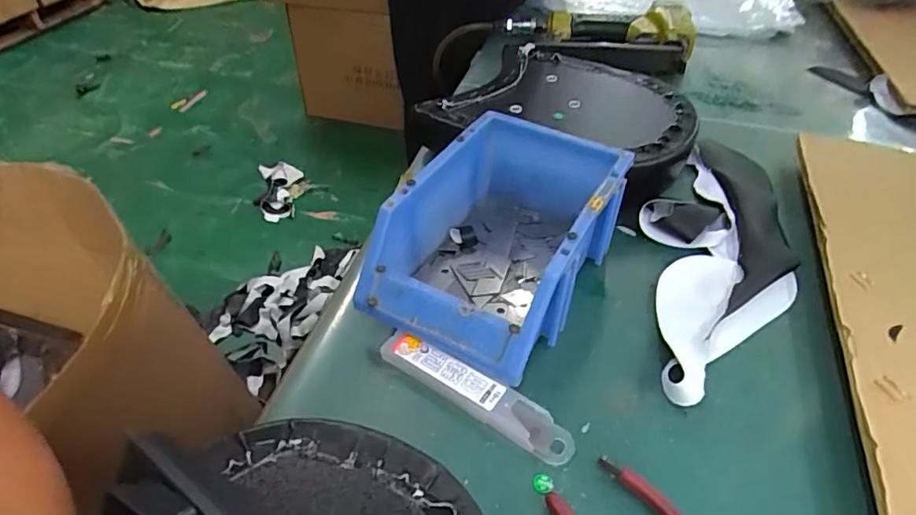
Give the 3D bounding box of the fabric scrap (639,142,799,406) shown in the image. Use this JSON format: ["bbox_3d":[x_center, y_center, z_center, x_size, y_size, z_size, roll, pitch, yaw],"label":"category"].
[{"bbox_3d":[0.196,-0.006,0.412,0.103,0.019,0.266,5,45,10],"label":"fabric scrap"}]

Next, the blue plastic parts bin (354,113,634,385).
[{"bbox_3d":[0.029,-0.014,0.383,0.123,0.074,0.182,24,48,22],"label":"blue plastic parts bin"}]

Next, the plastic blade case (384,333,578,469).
[{"bbox_3d":[0.009,0.080,0.331,0.126,0.018,0.024,23,50,26],"label":"plastic blade case"}]

